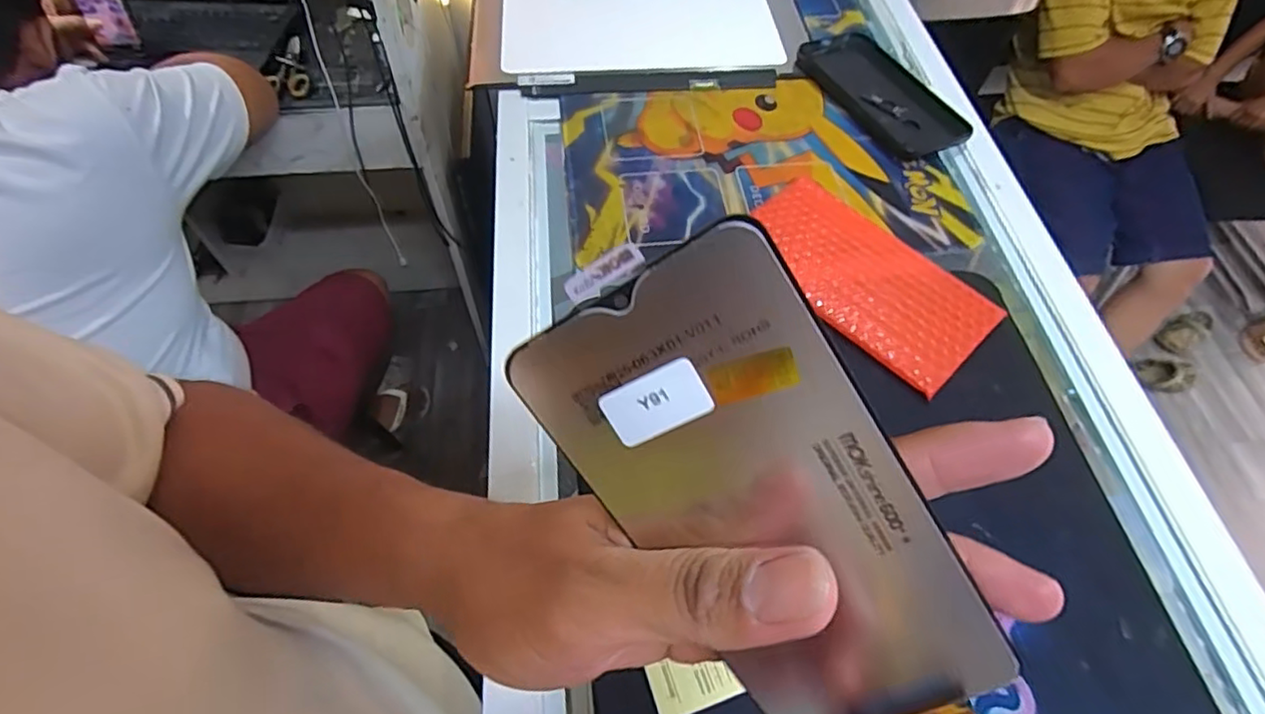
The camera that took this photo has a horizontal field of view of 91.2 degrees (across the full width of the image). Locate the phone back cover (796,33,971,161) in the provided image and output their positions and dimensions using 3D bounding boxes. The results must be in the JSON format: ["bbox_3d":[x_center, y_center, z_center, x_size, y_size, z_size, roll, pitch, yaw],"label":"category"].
[{"bbox_3d":[0.218,-0.228,0.536,0.081,0.014,0.154,-24,62,-15],"label":"phone back cover"}]

